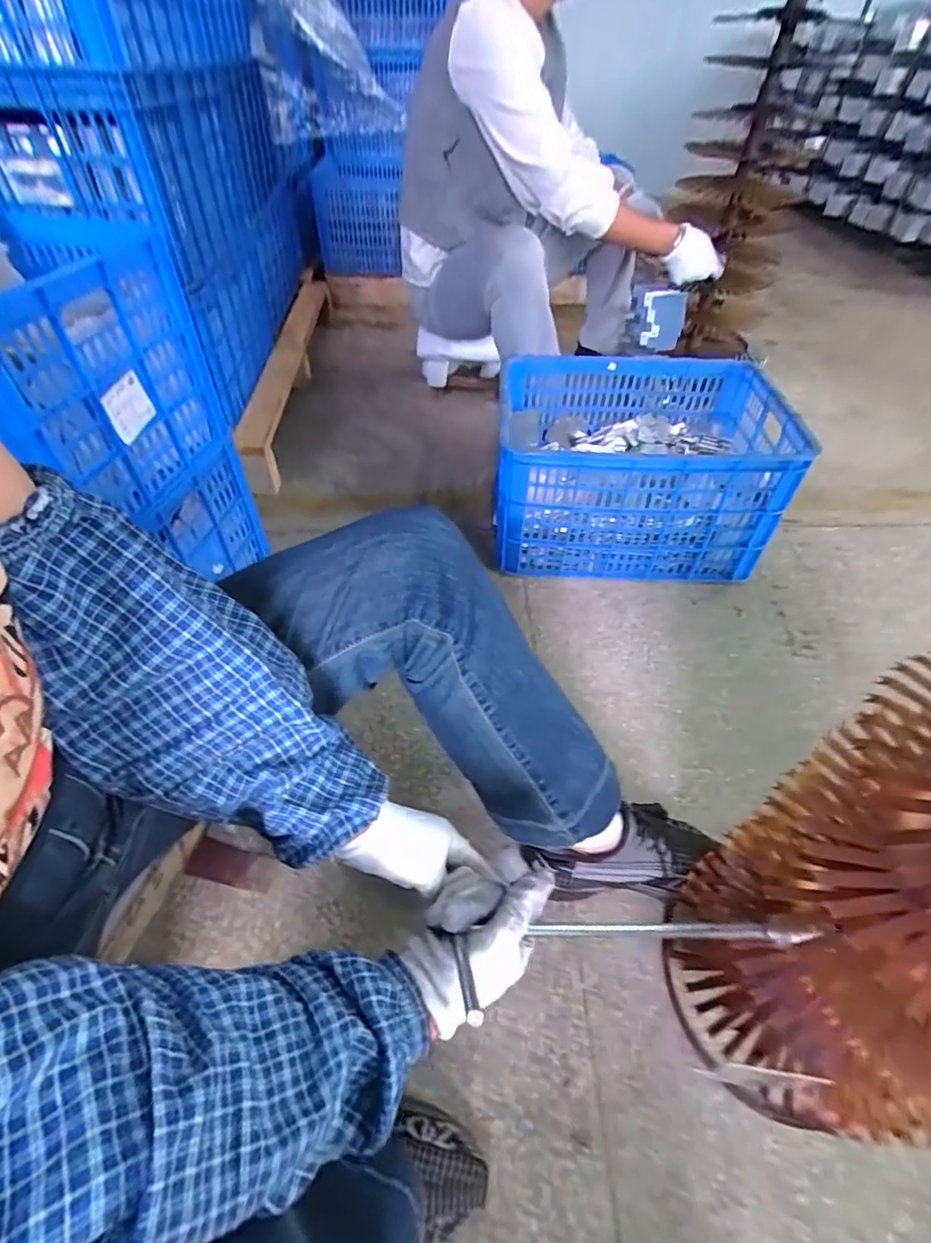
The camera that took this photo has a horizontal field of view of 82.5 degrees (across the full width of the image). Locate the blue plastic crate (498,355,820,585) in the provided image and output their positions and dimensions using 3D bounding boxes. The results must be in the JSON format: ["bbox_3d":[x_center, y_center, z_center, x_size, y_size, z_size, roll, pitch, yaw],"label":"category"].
[{"bbox_3d":[0.303,-0.296,0.998,0.462,0.261,0.388,3,49,1],"label":"blue plastic crate"}]

